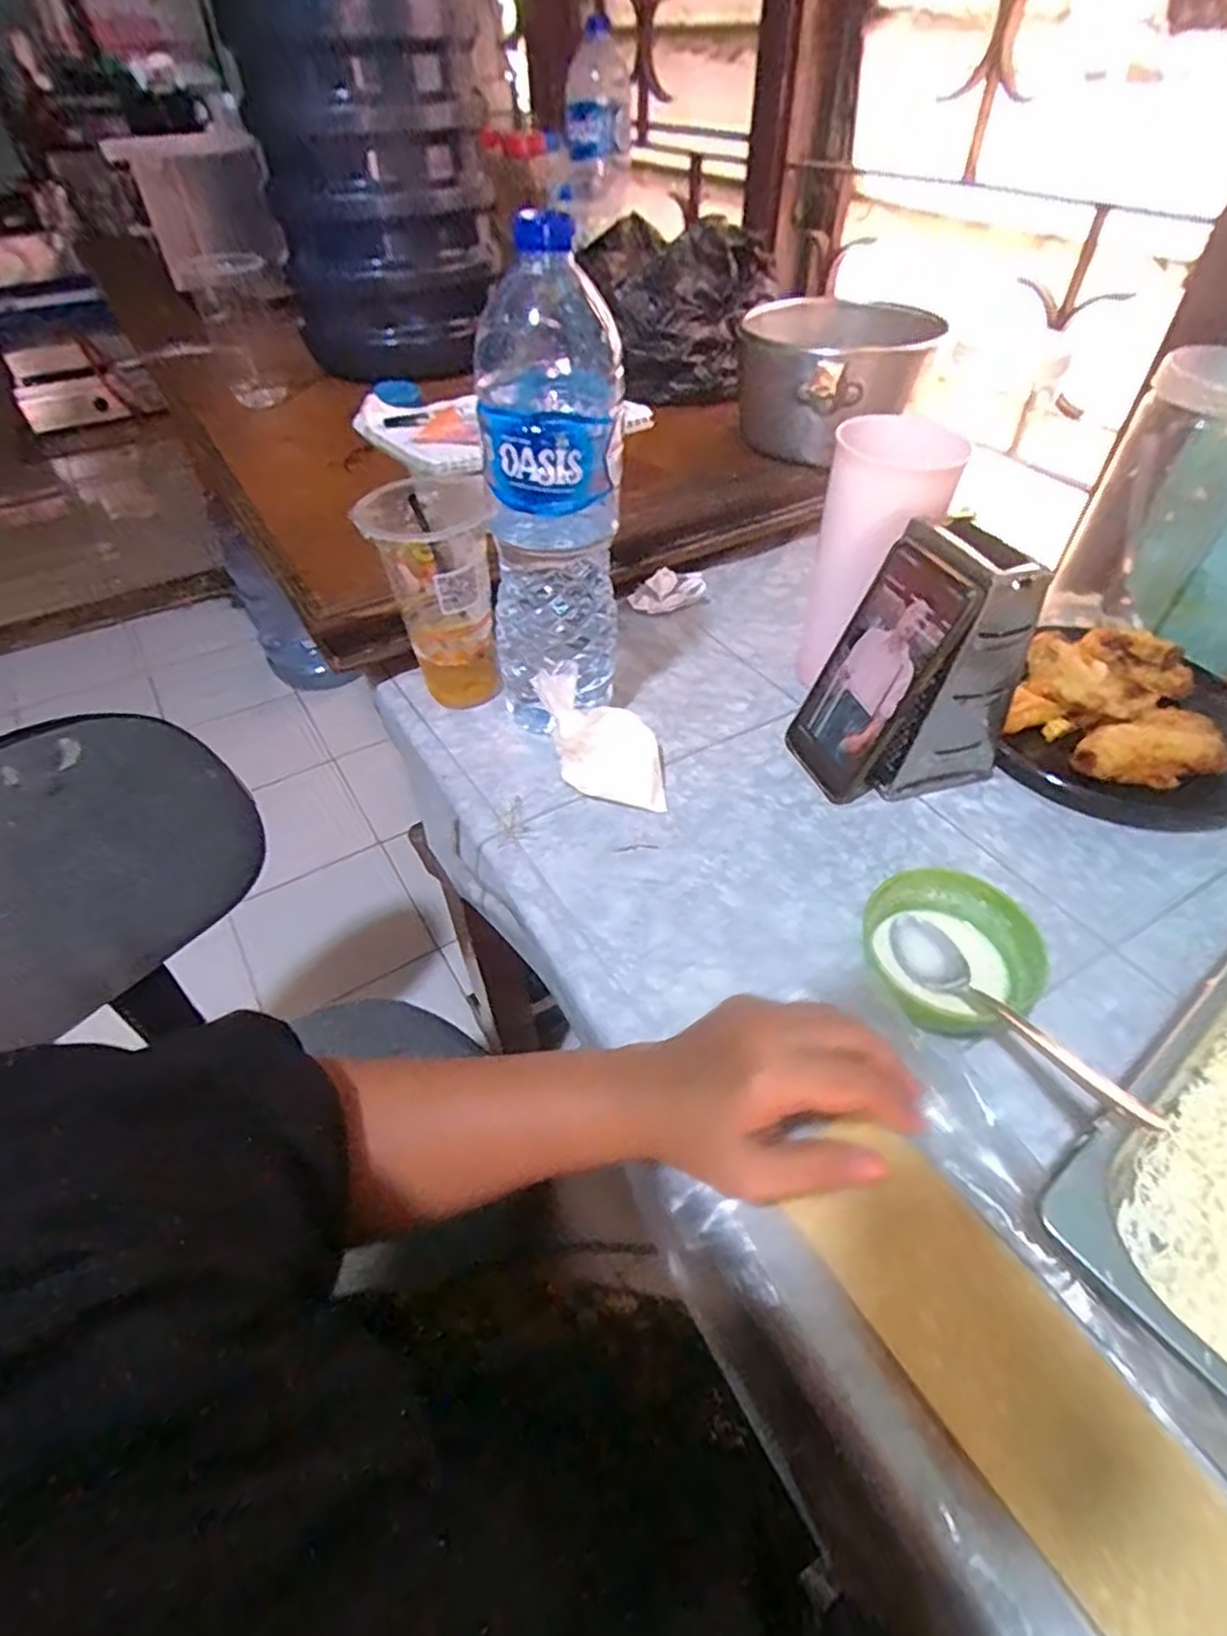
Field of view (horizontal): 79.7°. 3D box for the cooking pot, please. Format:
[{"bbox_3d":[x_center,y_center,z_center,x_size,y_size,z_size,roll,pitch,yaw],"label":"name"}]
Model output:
[{"bbox_3d":[0.211,-0.433,0.726,0.176,0.099,0.178,0,47,1],"label":"cooking pot"}]

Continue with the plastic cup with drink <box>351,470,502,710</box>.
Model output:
[{"bbox_3d":[-0.134,-0.172,0.573,0.084,0.166,0.110,-13,48,-11],"label":"plastic cup with drink"}]

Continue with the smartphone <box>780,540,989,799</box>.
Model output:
[{"bbox_3d":[0.176,-0.095,0.500,0.014,0.169,0.080,-2,43,-30],"label":"smartphone"}]

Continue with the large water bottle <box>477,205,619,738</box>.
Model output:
[{"bbox_3d":[-0.041,-0.185,0.481,0.084,0.308,0.075,-5,47,-4],"label":"large water bottle"}]

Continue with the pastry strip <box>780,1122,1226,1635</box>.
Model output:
[{"bbox_3d":[0.165,0.228,0.282,0.067,0.011,0.224,-26,51,-22],"label":"pastry strip"}]

